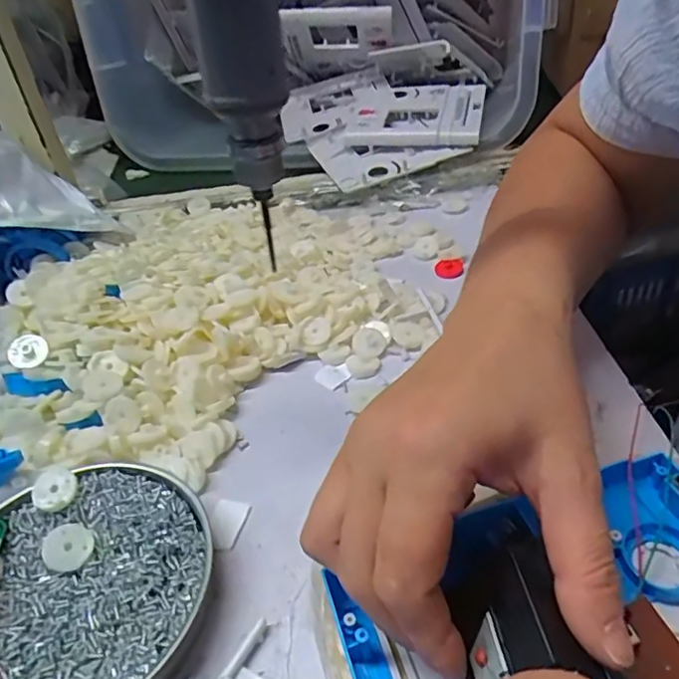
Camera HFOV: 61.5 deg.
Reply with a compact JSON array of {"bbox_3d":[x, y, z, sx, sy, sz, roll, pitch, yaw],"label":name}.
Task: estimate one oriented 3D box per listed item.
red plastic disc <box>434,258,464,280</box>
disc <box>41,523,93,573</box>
[{"bbox_3d":[0.090,-0.059,0.471,0.023,0.004,0.026,3,39,13],"label":"red plastic disc"},{"bbox_3d":[-0.137,0.105,0.289,0.023,0.007,0.022,5,65,-11],"label":"disc"}]

